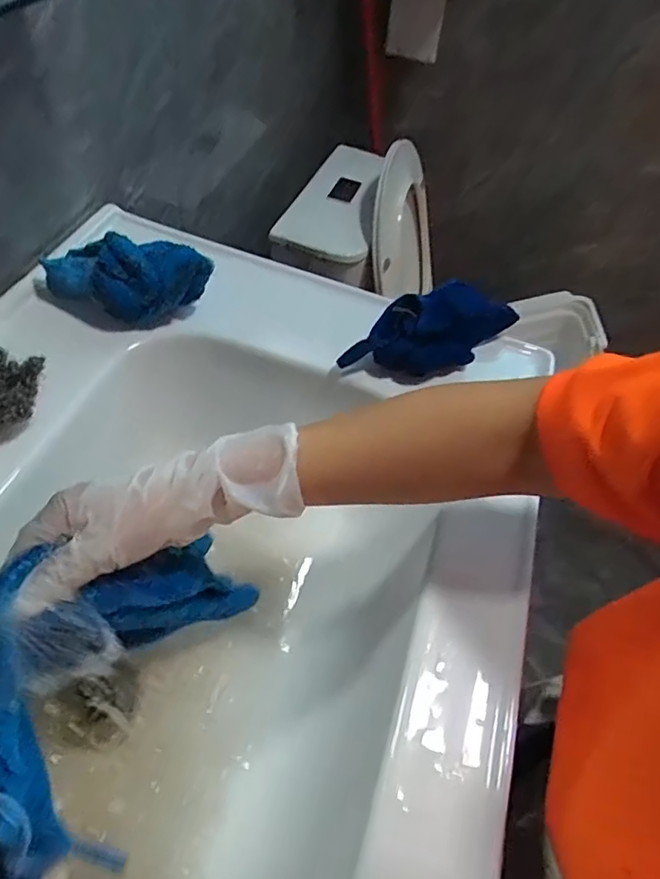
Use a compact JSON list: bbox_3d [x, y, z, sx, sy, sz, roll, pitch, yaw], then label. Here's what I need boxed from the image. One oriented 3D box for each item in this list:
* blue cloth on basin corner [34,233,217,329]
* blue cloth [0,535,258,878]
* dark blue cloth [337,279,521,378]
[{"bbox_3d":[-0.175,-0.139,0.473,0.142,0.060,0.059,-8,56,-2],"label":"blue cloth on basin corner"},{"bbox_3d":[-0.140,0.136,0.325,0.045,0.162,0.215,-6,37,36],"label":"blue cloth"},{"bbox_3d":[0.093,-0.098,0.491,0.170,0.072,0.020,-22,14,-18],"label":"dark blue cloth"}]

